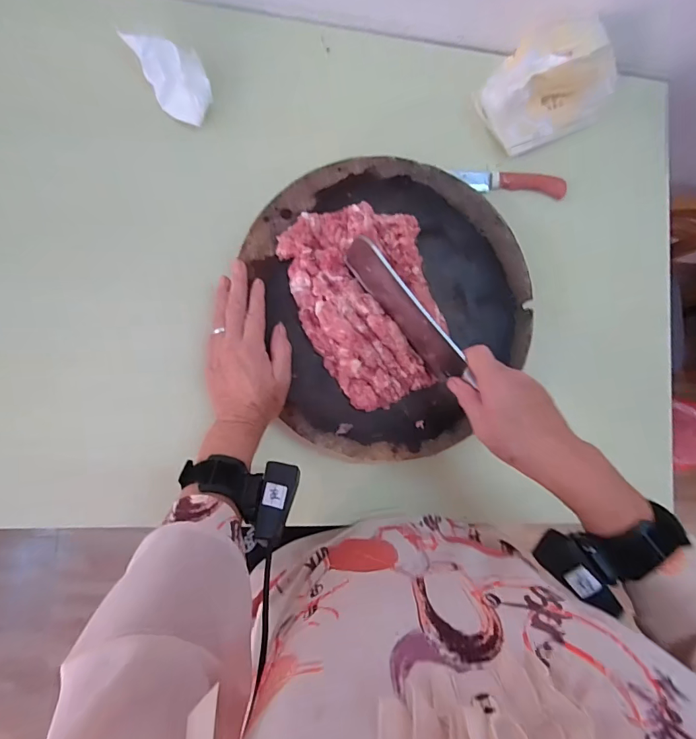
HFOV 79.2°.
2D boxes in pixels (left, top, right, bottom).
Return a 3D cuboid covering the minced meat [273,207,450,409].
[{"bbox_3d":[0.021,-0.069,0.447,0.141,0.031,0.208,-18,89,-7],"label":"minced meat"}]

